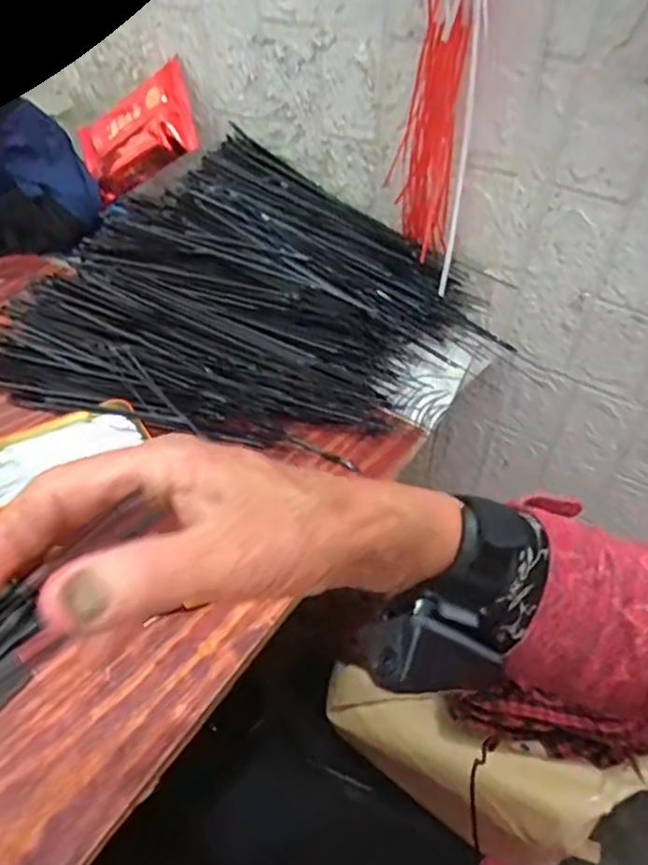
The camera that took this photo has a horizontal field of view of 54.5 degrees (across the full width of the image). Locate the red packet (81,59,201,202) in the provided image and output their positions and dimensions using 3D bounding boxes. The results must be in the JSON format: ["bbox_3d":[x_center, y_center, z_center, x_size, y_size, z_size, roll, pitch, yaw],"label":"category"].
[{"bbox_3d":[-0.233,-0.371,0.783,0.164,0.111,0.029,-25,-4,26],"label":"red packet"}]

